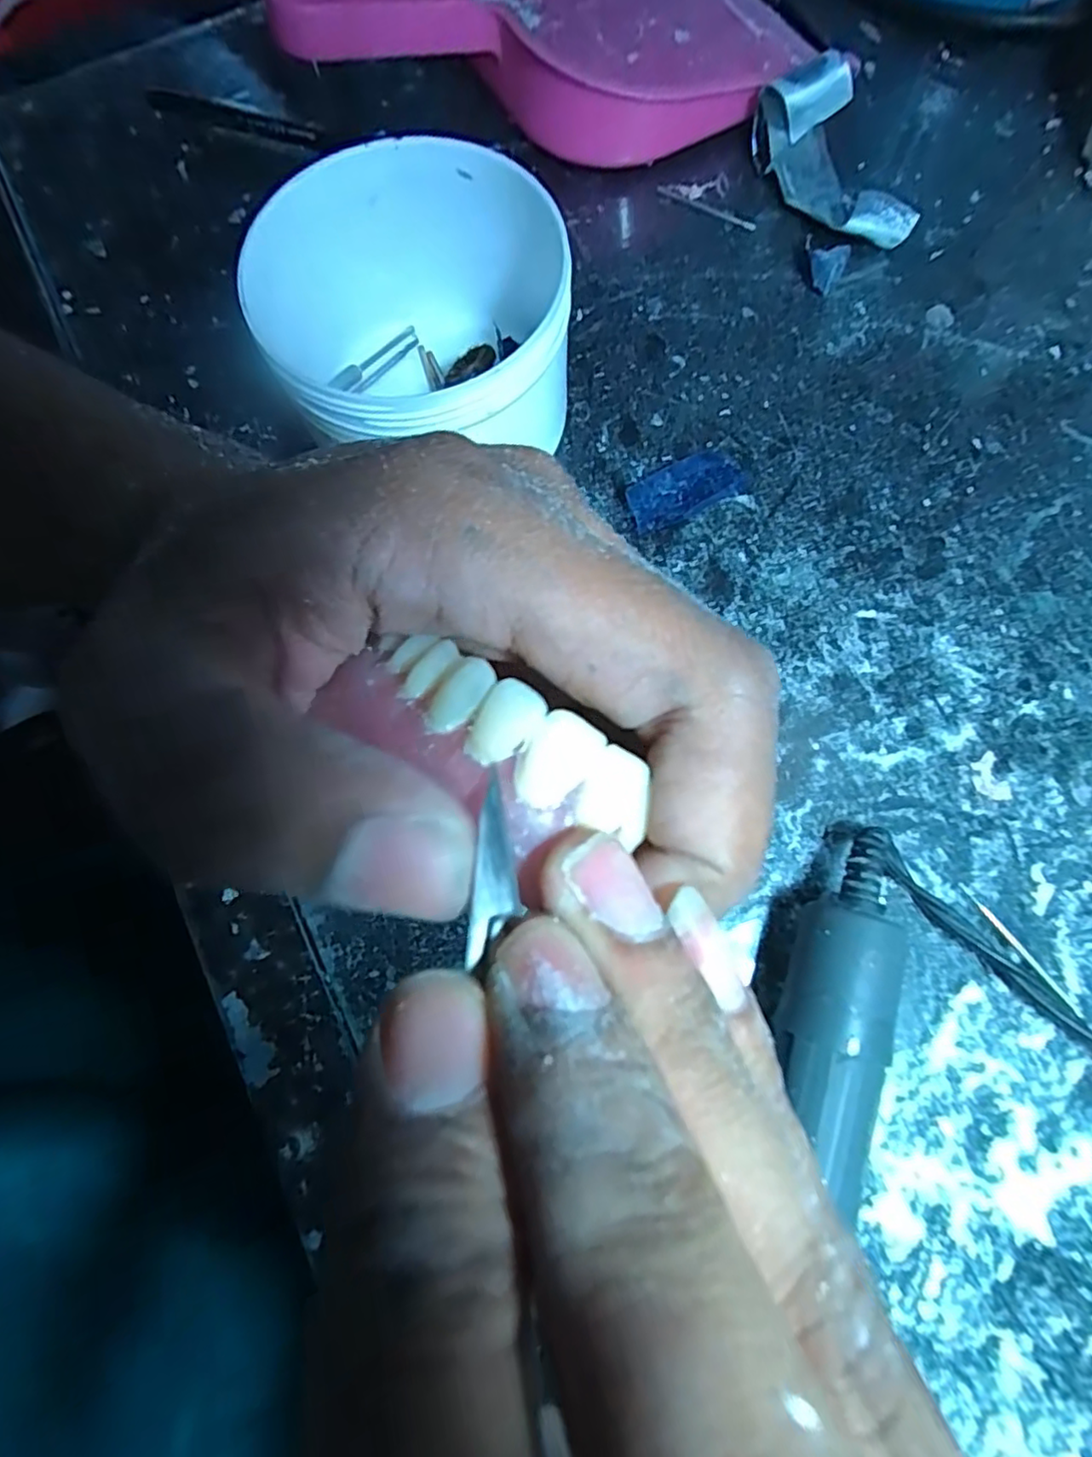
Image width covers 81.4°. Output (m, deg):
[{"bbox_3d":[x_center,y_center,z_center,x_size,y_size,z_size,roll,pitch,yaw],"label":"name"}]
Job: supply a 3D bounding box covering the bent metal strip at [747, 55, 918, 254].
[{"bbox_3d":[0.109,-0.214,0.240,0.030,0.028,0.071,-26,77,-4],"label":"bent metal strip"}]

